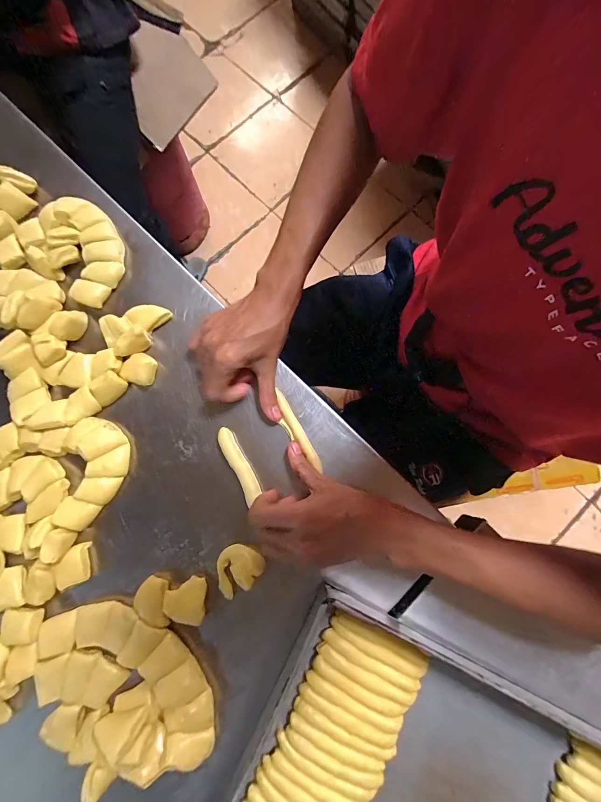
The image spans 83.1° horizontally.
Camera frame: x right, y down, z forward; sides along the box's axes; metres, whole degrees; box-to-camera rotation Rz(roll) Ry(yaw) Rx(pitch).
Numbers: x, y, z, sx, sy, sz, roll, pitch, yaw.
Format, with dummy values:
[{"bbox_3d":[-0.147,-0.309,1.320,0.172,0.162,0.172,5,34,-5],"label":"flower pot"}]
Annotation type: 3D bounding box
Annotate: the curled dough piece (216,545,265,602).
[{"bbox_3d":[-0.068,0.176,0.356,0.043,0.021,0.053,43,84,8],"label":"curled dough piece"}]

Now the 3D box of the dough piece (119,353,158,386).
[{"bbox_3d":[-0.188,-0.037,0.399,0.040,0.022,0.036,24,81,6],"label":"dough piece"}]

